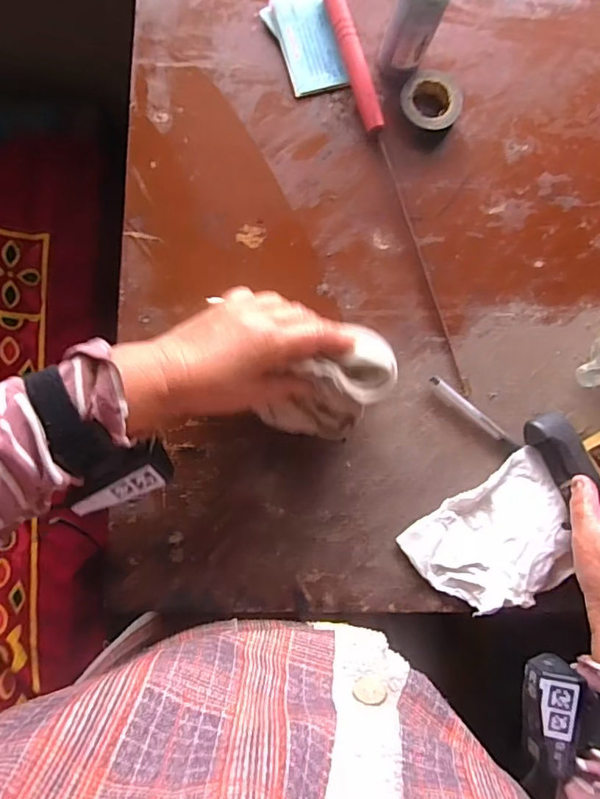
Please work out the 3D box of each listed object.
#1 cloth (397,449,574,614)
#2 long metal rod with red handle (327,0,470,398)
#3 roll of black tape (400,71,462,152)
[{"bbox_3d":[0.175,0.126,0.438,0.142,0.019,0.109,-34,89,-6],"label":"cloth"},{"bbox_3d":[0.087,-0.191,0.451,0.018,0.021,0.386,-17,87,-6],"label":"long metal rod with red handle"},{"bbox_3d":[0.122,-0.268,0.459,0.058,0.019,0.063,0,85,-5],"label":"roll of black tape"}]

